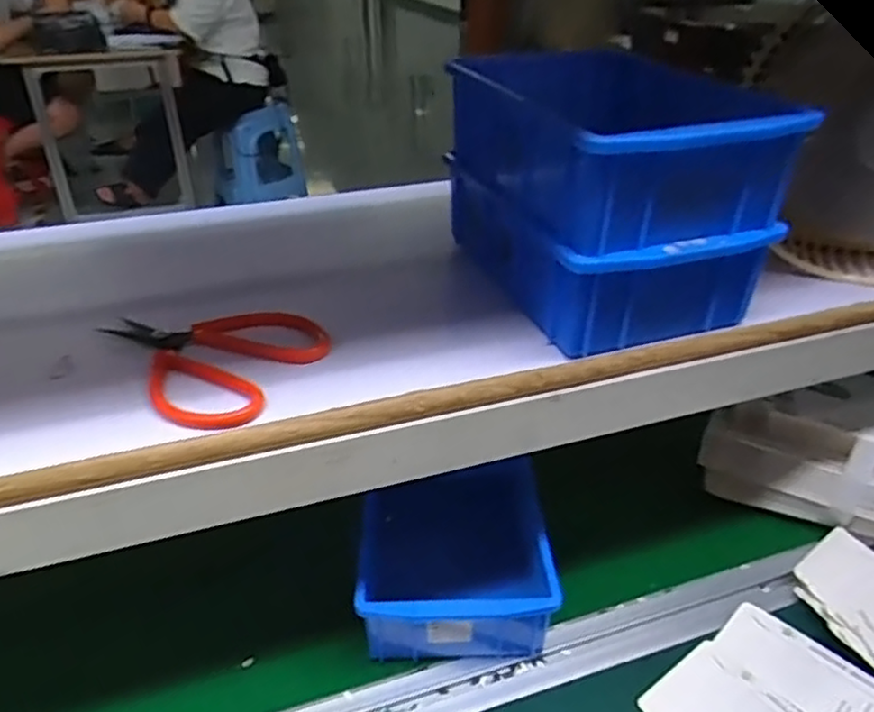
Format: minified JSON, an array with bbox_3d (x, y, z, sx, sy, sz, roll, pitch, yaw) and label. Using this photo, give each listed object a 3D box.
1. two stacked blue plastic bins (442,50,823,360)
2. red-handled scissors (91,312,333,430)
[{"bbox_3d":[0.102,-0.104,0.435,0.138,0.129,0.181,-11,34,-18],"label":"two stacked blue plastic bins"},{"bbox_3d":[-0.117,-0.003,0.389,0.096,0.009,0.114,-26,40,-35],"label":"red-handled scissors"}]

